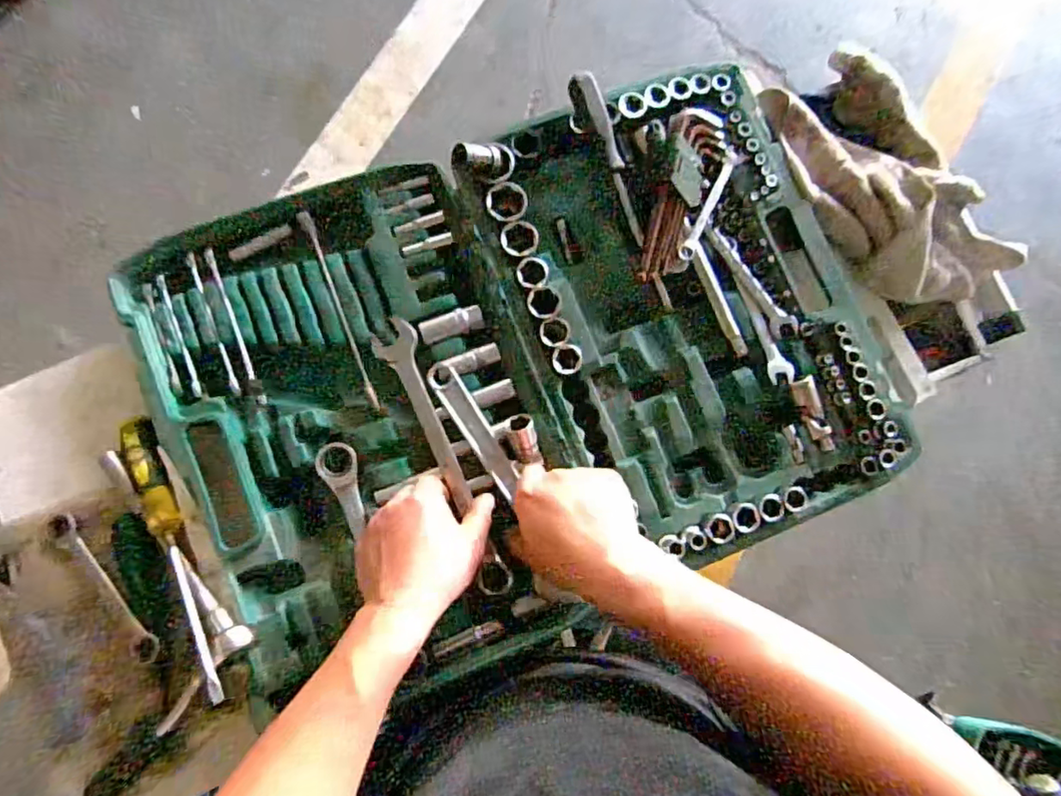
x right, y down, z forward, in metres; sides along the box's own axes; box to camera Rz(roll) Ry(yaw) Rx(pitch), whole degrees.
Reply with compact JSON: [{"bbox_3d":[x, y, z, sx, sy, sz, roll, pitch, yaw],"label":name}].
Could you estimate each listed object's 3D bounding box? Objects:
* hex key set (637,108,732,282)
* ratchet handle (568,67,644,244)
[{"bbox_3d":[0.141,-0.191,0.551,0.061,0.034,0.165,21,81,-2],"label":"hex key set"},{"bbox_3d":[0.078,-0.228,0.554,0.023,0.038,0.167,-22,85,-7],"label":"ratchet handle"}]

